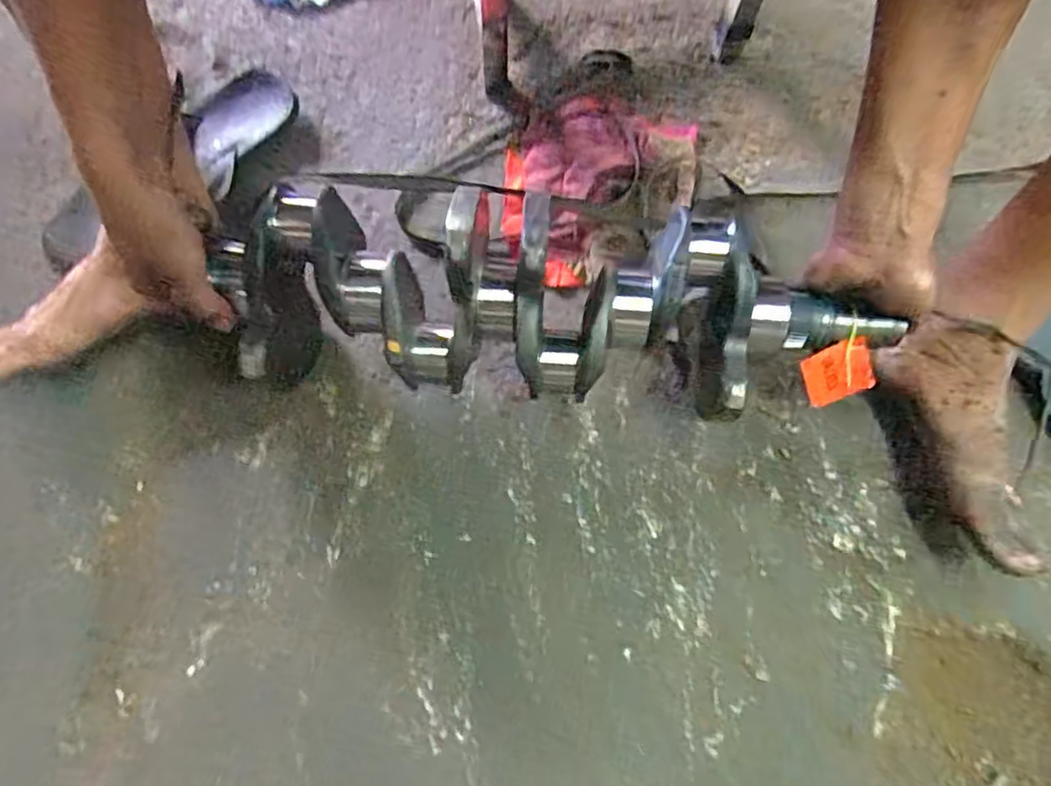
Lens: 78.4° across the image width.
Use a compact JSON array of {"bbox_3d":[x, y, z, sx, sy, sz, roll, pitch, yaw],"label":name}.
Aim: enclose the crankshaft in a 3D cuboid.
[{"bbox_3d":[0.013,-0.069,0.479,0.497,0.106,0.125,7,73,2],"label":"crankshaft"}]

